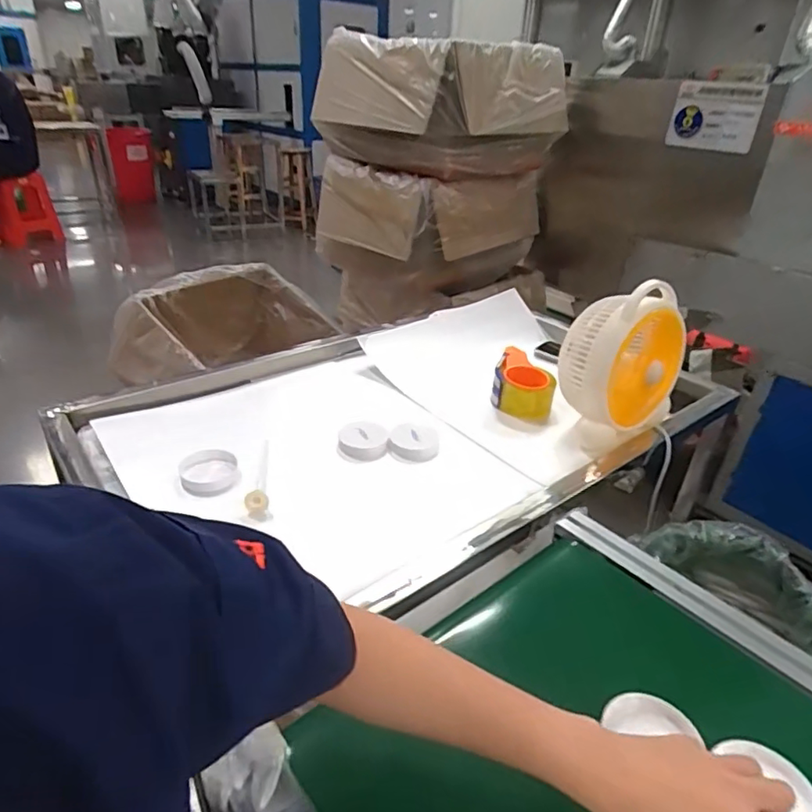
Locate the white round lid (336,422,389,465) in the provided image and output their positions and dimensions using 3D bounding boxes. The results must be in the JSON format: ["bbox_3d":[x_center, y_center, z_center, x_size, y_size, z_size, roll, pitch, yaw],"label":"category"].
[{"bbox_3d":[-0.067,0.056,0.874,0.074,0.030,0.074,2,29,-1],"label":"white round lid"}]

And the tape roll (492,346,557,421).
[{"bbox_3d":[0.212,-0.039,1.009,0.107,0.064,0.127,12,30,15],"label":"tape roll"}]

